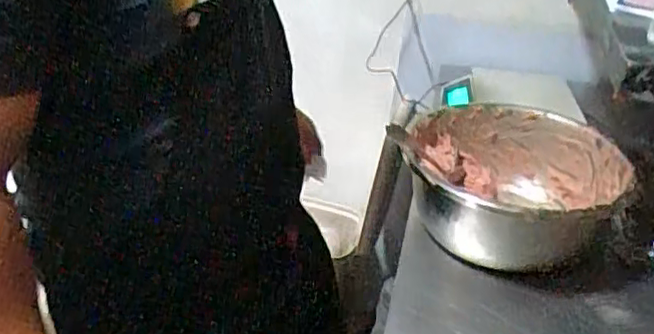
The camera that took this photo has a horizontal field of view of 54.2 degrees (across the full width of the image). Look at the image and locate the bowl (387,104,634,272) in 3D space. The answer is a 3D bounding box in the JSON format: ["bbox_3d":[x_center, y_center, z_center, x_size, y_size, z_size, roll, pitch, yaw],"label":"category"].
[{"bbox_3d":[0.241,0.028,0.860,0.286,0.125,0.255,0,31,3],"label":"bowl"}]

